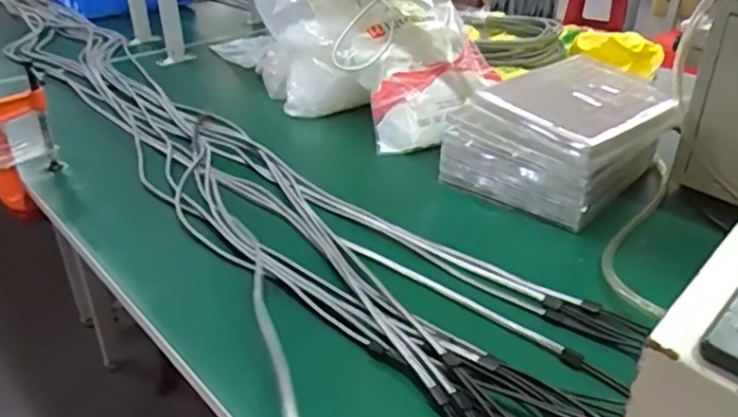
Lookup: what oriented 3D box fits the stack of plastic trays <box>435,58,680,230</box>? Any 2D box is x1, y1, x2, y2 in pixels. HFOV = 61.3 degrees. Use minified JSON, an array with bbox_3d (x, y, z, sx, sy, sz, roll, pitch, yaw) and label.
[{"bbox_3d":[0.275,-0.100,0.896,0.264,0.120,0.224,-25,39,-36],"label":"stack of plastic trays"}]

